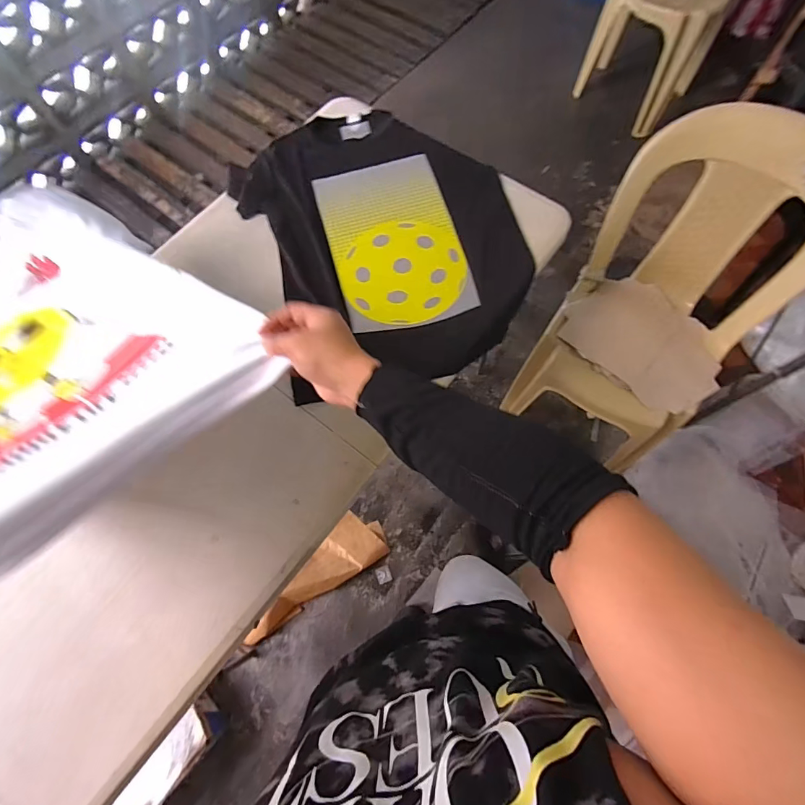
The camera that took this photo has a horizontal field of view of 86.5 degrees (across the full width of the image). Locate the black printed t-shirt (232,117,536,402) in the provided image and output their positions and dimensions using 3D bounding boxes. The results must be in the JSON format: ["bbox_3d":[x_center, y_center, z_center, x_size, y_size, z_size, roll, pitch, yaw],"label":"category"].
[{"bbox_3d":[-0.038,-0.328,0.834,0.487,0.052,0.642,-20,69,-6],"label":"black printed t-shirt"}]

